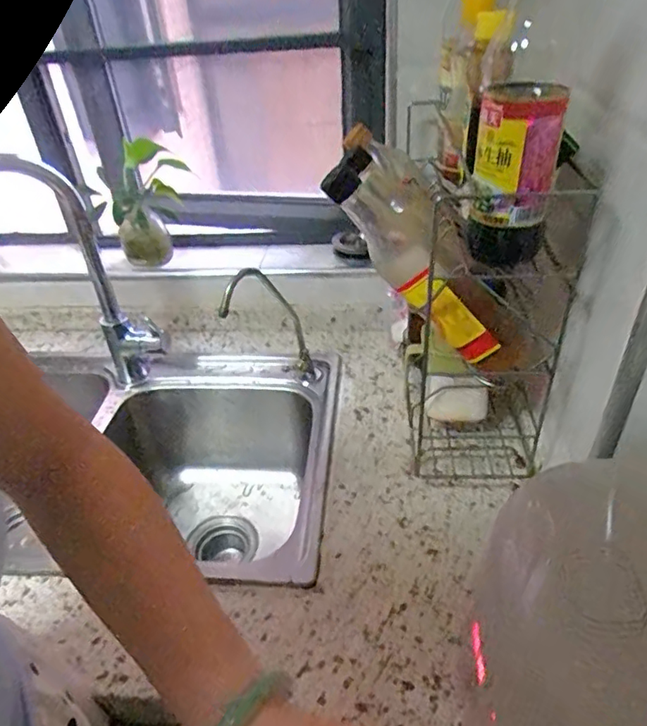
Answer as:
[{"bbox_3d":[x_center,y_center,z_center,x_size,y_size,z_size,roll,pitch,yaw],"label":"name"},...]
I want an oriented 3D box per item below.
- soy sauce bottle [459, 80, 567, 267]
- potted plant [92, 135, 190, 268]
[{"bbox_3d":[0.147,-0.147,0.425,0.061,0.127,0.054,7,38,15],"label":"soy sauce bottle"},{"bbox_3d":[-0.288,-0.269,0.888,0.131,0.186,0.109,19,43,28],"label":"potted plant"}]

